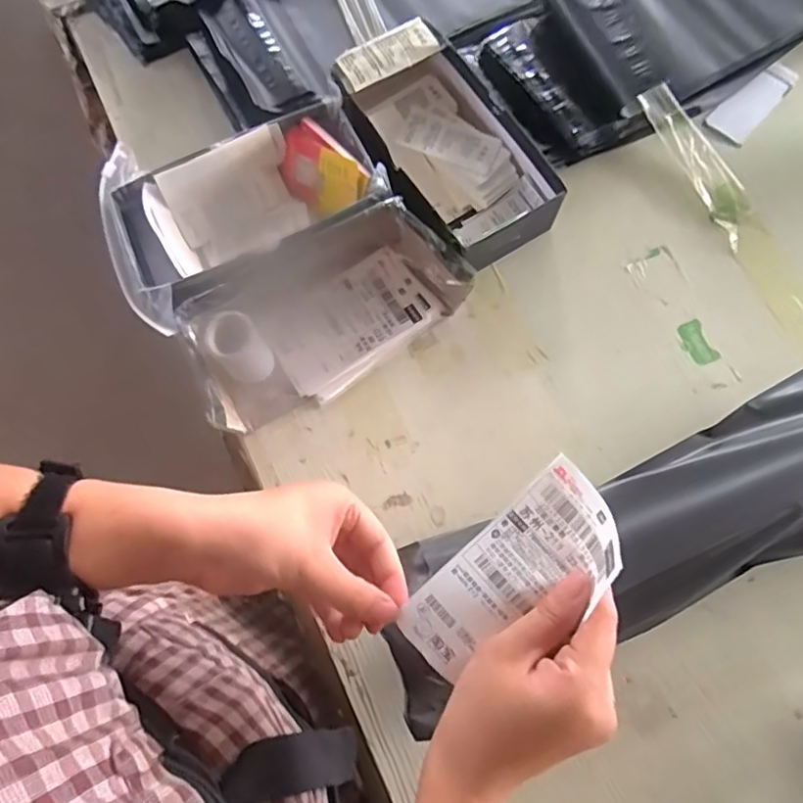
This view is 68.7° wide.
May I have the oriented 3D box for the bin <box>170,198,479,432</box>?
[{"bbox_3d":[-0.073,-0.078,0.498,0.225,0.056,0.131,-36,76,-8],"label":"bin"}]

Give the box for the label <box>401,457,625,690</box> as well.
[{"bbox_3d":[0.057,0.093,0.308,0.127,0.033,0.057,-41,79,6],"label":"label"}]

